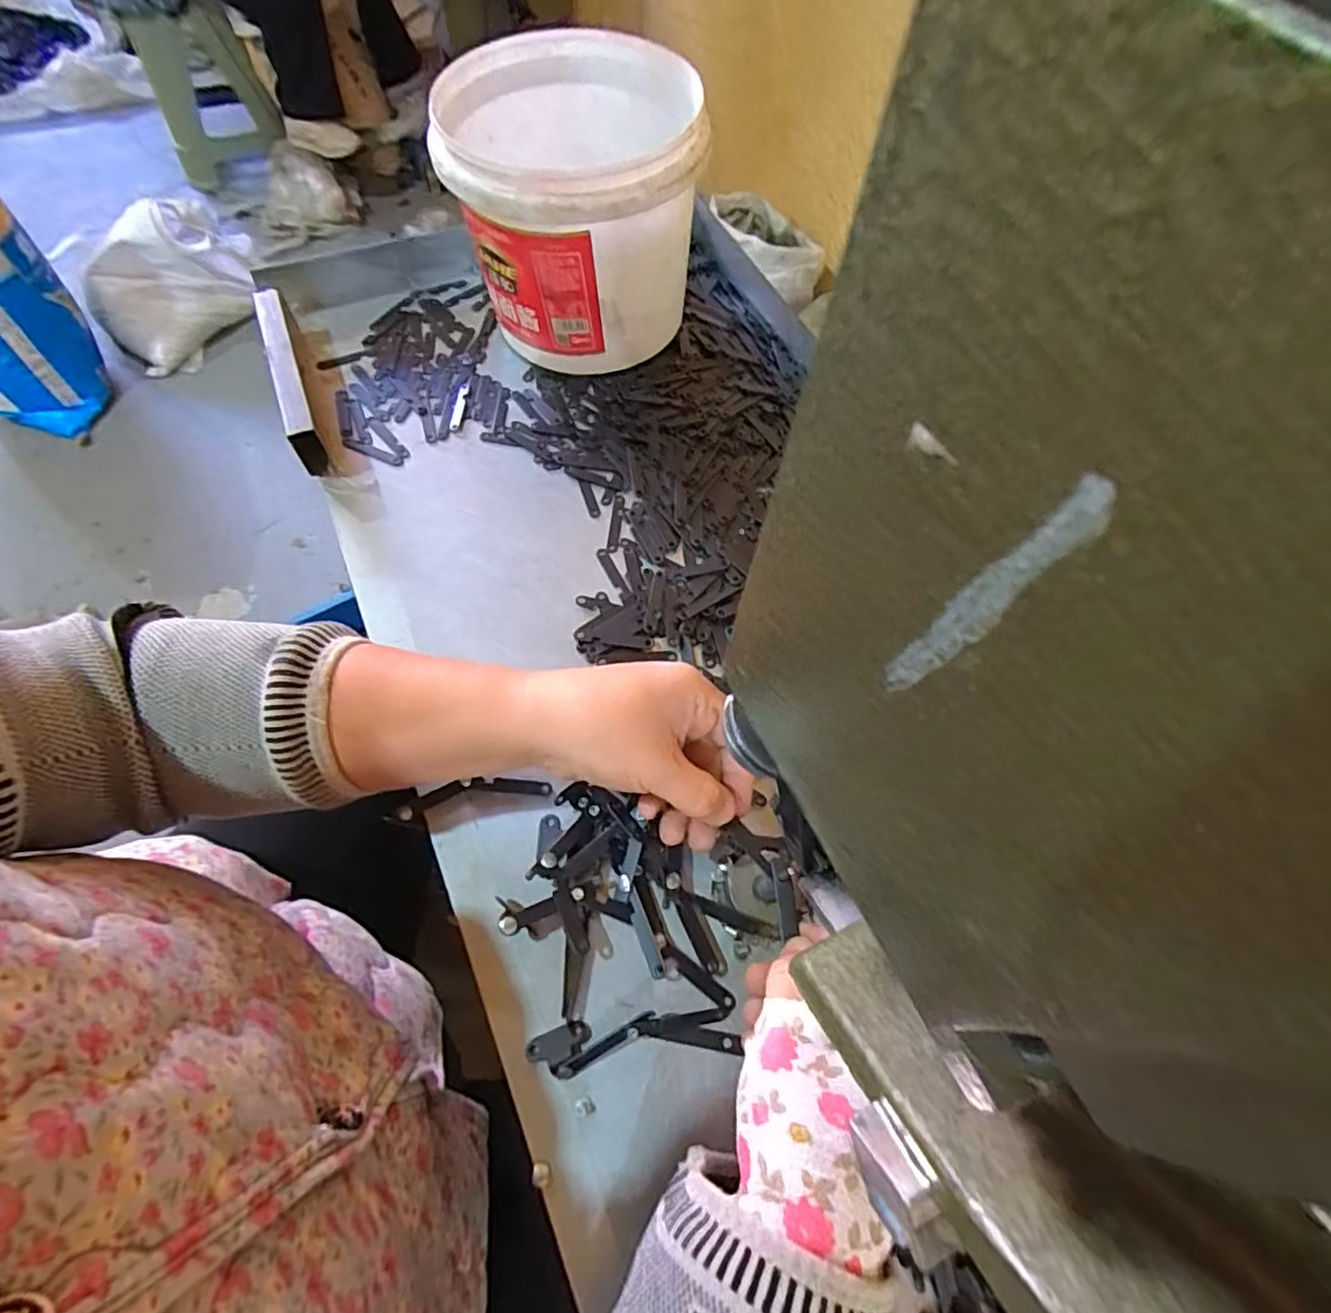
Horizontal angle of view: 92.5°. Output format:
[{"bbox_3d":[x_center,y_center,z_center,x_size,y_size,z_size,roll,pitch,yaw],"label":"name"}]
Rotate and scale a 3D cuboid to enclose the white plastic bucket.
[{"bbox_3d":[-0.067,-0.337,0.495,0.171,0.158,0.180,-4,63,-4],"label":"white plastic bucket"}]

